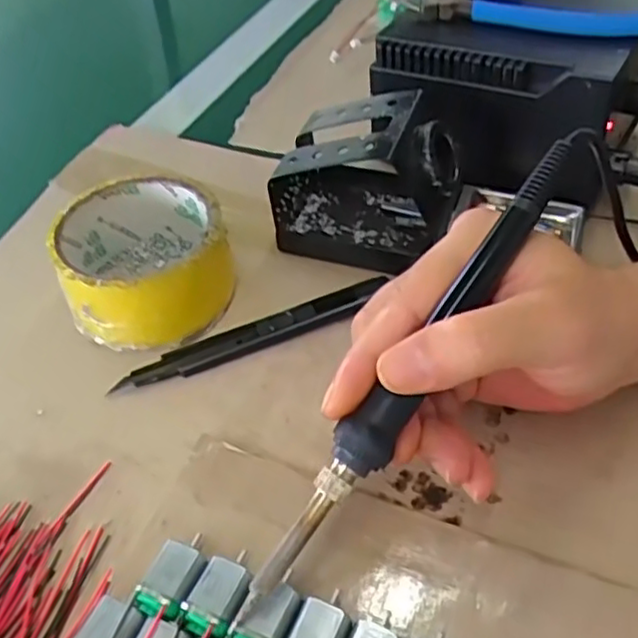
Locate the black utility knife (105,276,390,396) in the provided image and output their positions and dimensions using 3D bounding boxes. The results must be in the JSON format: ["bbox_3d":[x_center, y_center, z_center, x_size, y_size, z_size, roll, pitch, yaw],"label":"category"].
[{"bbox_3d":[-0.032,0.008,0.338,0.140,0.013,0.017,-18,49,-12],"label":"black utility knife"}]

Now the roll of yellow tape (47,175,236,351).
[{"bbox_3d":[-0.091,-0.032,0.356,0.084,0.047,0.093,-20,50,-14],"label":"roll of yellow tape"}]

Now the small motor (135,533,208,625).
[{"bbox_3d":[-0.053,0.097,0.257,0.017,0.016,0.034,17,51,18],"label":"small motor"}]

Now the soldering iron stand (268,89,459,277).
[{"bbox_3d":[0.028,-0.077,0.372,0.112,0.074,0.071,15,50,17],"label":"soldering iron stand"}]

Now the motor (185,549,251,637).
[{"bbox_3d":[-0.036,0.103,0.251,0.018,0.015,0.031,12,49,14],"label":"motor"}]

